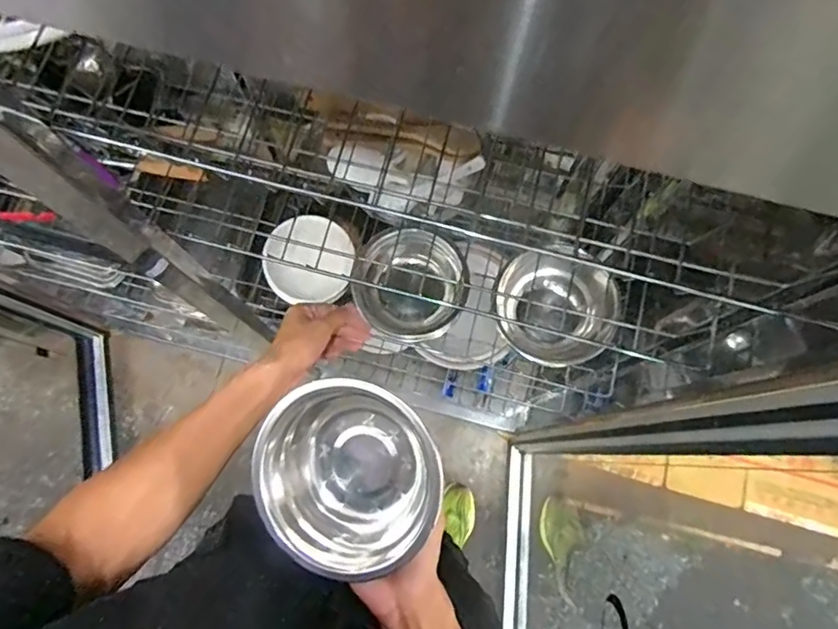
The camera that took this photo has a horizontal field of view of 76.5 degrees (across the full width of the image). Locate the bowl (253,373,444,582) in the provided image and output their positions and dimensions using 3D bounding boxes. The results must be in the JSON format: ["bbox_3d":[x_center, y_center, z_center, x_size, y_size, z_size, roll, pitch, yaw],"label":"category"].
[{"bbox_3d":[-0.056,0.127,0.441,0.156,0.066,0.156,-1,86,13],"label":"bowl"}]

